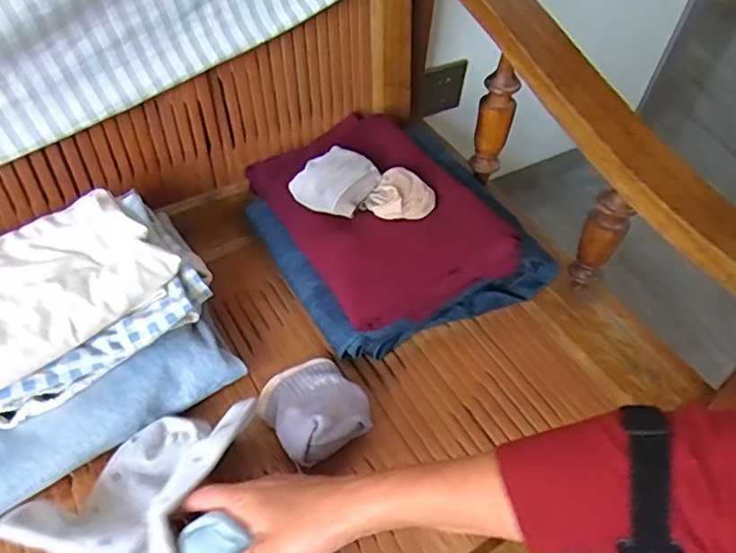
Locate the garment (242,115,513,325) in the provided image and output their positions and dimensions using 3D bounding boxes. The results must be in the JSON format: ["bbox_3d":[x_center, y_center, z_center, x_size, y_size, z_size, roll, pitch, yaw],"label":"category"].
[{"bbox_3d":[0.012,-0.075,0.635,0.189,0.052,0.270,-23,55,-23],"label":"garment"}]

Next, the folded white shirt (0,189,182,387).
[{"bbox_3d":[-0.289,0.009,0.490,0.143,0.033,0.215,38,56,24],"label":"folded white shirt"}]

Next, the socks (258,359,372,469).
[{"bbox_3d":[-0.046,0.114,0.522,0.079,0.059,0.095,-24,55,-23],"label":"socks"}]

